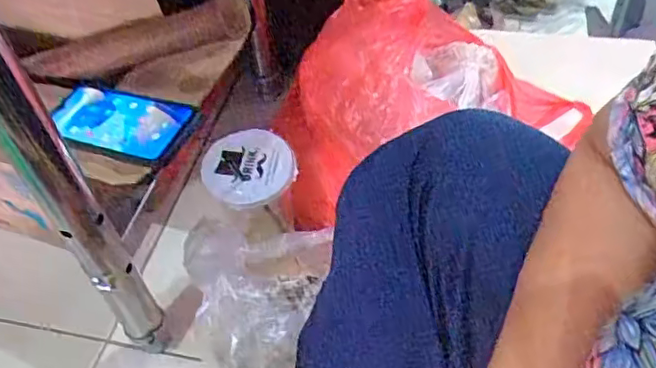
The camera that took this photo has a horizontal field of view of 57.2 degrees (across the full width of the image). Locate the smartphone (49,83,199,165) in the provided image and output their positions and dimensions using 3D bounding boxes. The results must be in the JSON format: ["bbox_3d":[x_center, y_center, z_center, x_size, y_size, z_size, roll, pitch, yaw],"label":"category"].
[{"bbox_3d":[-0.211,-0.065,0.602,0.158,0.014,0.075,15,59,21],"label":"smartphone"}]

